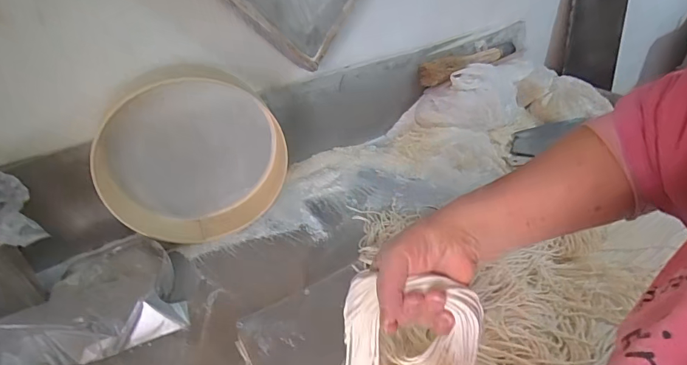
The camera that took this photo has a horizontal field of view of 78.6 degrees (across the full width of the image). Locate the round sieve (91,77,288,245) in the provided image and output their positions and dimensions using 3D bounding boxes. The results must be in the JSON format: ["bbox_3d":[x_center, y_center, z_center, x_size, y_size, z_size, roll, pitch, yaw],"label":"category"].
[{"bbox_3d":[-0.252,-0.033,0.730,0.309,0.287,0.101,-18,38,-21],"label":"round sieve"}]

